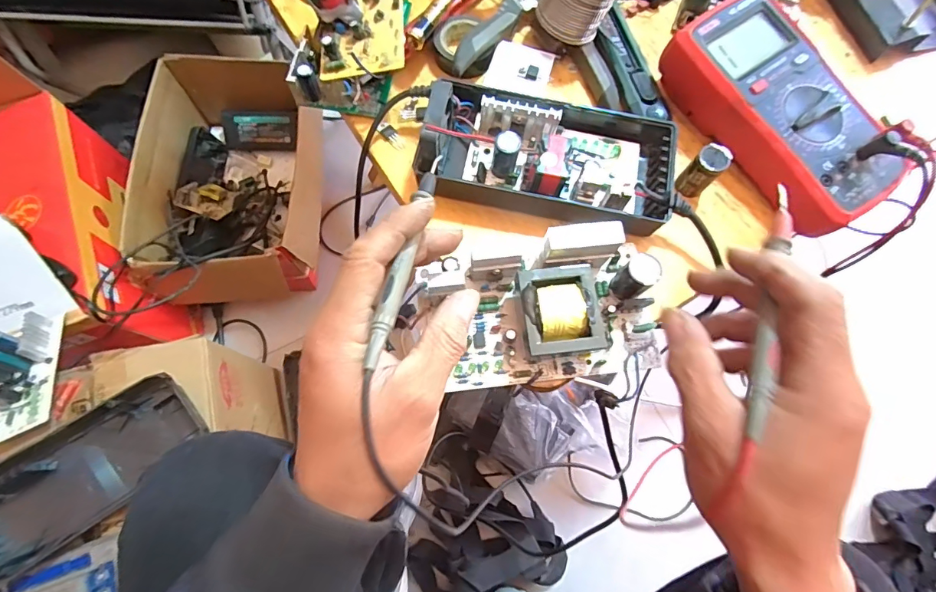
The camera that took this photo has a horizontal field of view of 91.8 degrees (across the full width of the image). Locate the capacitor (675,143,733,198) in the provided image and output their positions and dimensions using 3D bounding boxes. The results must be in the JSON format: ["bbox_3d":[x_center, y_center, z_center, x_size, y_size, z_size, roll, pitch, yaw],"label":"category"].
[{"bbox_3d":[0.171,-0.090,0.331,0.020,0.036,0.023,42,76,11],"label":"capacitor"}]

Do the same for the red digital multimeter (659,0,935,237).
[{"bbox_3d":[0.234,-0.137,0.337,0.087,0.047,0.177,-34,76,-12],"label":"red digital multimeter"}]

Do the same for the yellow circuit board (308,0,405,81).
[{"bbox_3d":[-0.081,-0.210,0.334,0.063,0.032,0.091,-3,72,-3],"label":"yellow circuit board"}]

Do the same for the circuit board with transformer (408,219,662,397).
[{"bbox_3d":[0.044,0.008,0.290,0.155,0.053,0.087,-7,73,-4],"label":"circuit board with transformer"}]

